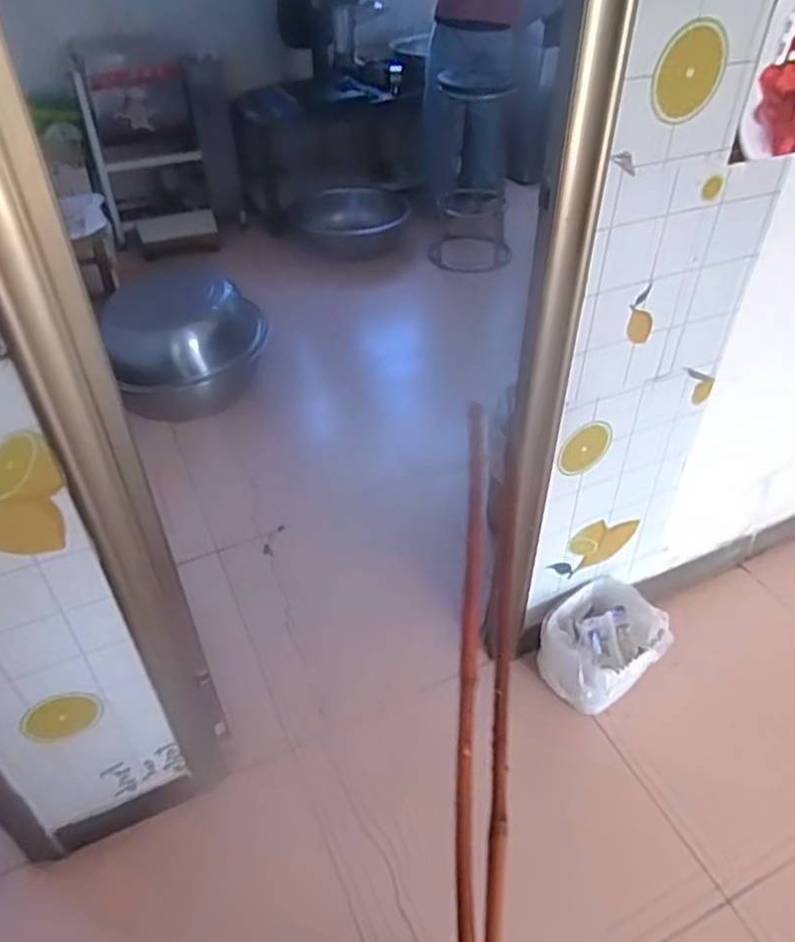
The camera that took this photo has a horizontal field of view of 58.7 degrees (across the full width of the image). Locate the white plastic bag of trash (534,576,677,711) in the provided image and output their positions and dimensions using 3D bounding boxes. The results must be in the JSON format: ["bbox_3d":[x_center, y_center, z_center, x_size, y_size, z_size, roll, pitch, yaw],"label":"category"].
[{"bbox_3d":[0.423,0.382,1.504,0.272,0.154,0.210,-22,46,-23],"label":"white plastic bag of trash"}]

